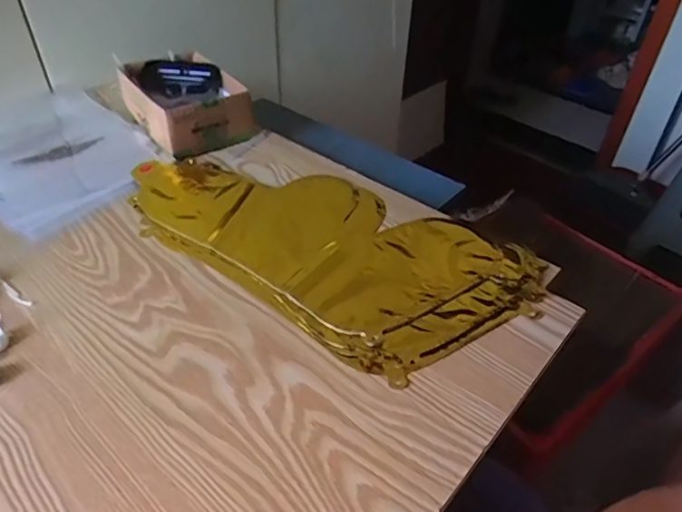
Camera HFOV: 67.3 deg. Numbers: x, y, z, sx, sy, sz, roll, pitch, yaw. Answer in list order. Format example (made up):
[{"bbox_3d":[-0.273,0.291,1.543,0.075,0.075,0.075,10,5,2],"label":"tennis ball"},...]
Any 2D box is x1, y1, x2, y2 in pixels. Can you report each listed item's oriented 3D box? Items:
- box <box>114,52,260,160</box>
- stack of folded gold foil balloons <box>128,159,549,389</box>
[{"bbox_3d":[-0.219,-0.217,0.722,0.131,0.064,0.192,-25,47,-28],"label":"box"},{"bbox_3d":[-0.034,-0.024,0.555,0.454,0.014,0.218,25,46,25],"label":"stack of folded gold foil balloons"}]

